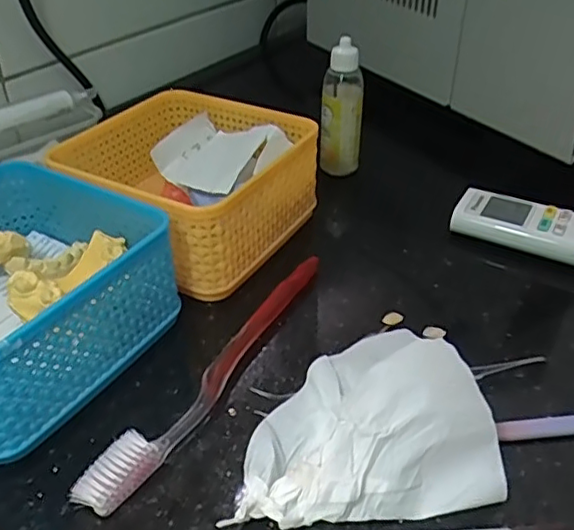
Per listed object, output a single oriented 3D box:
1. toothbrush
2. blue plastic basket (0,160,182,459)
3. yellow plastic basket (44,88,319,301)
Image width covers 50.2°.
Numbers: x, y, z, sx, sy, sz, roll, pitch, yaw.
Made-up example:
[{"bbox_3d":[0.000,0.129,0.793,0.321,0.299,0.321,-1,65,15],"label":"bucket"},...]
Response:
[{"bbox_3d":[-0.030,0.050,0.305,0.018,0.015,0.181,21,41,26],"label":"toothbrush"},{"bbox_3d":[-0.139,0.014,0.312,0.126,0.065,0.126,20,41,25],"label":"blue plastic basket"},{"bbox_3d":[-0.062,-0.050,0.397,0.129,0.066,0.131,20,41,24],"label":"yellow plastic basket"}]

